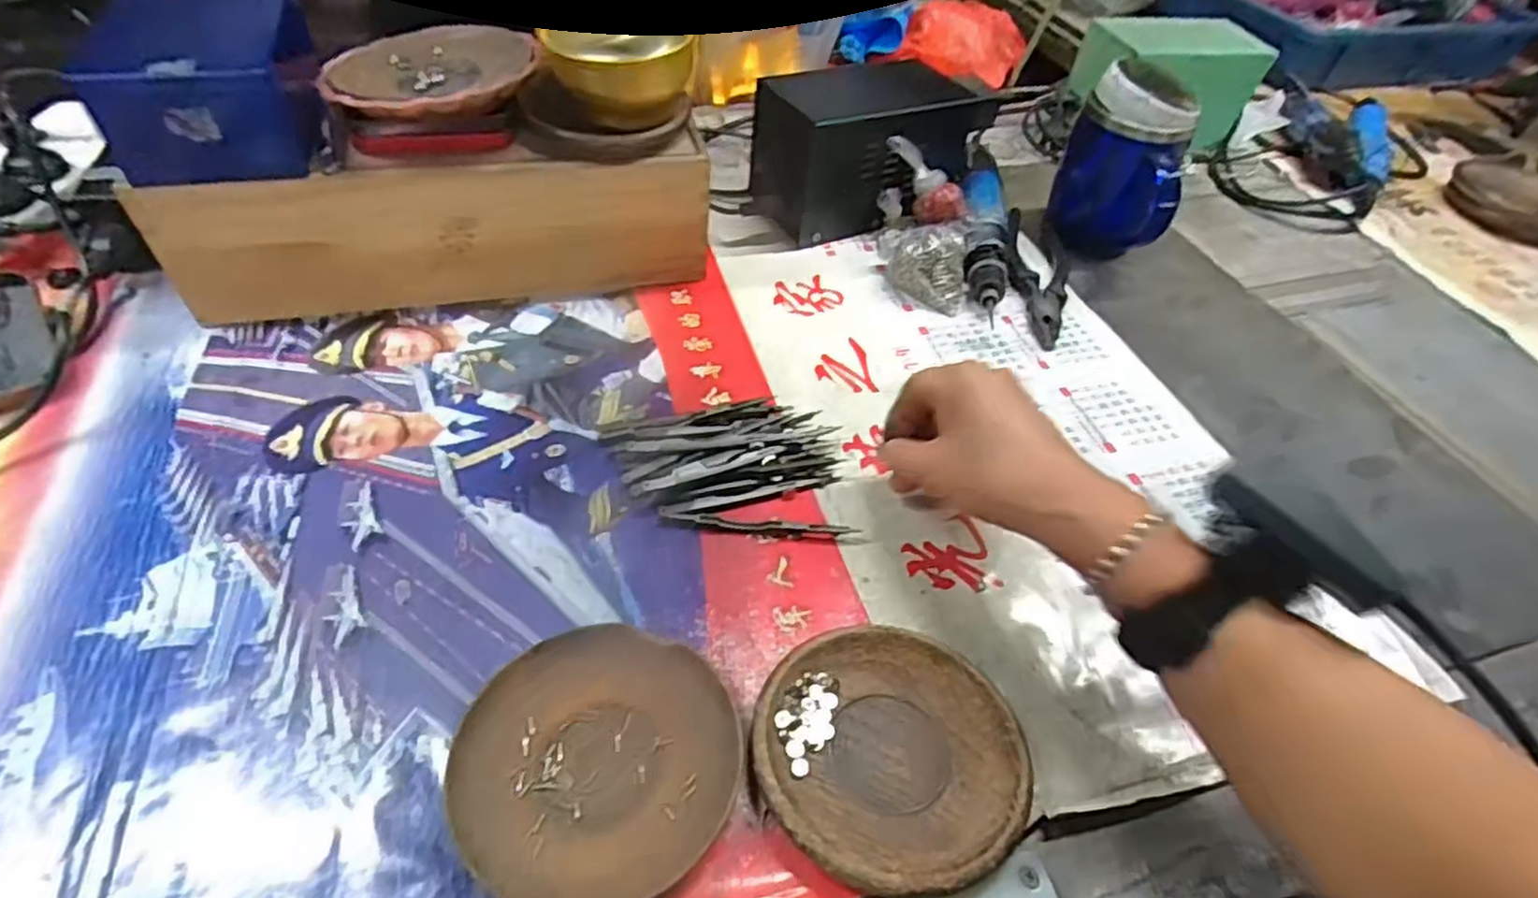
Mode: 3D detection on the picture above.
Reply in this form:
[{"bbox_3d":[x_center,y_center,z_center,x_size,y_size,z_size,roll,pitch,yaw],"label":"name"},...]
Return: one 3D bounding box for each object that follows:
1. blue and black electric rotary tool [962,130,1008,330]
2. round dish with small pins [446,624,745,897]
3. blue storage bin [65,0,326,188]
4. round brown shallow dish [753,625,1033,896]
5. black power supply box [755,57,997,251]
[{"bbox_3d":[0.180,-0.201,0.627,0.035,0.045,0.253,10,46,4],"label":"blue and black electric rotary tool"},{"bbox_3d":[-0.070,0.129,0.309,0.112,0.012,0.112,3,46,-3],"label":"round dish with small pins"},{"bbox_3d":[-0.315,-0.213,0.419,0.097,0.073,0.113,-9,50,-15],"label":"blue storage bin"},{"bbox_3d":[0.052,0.130,0.319,0.111,0.015,0.107,3,46,-3],"label":"round brown shallow dish"},{"bbox_3d":[0.083,-0.240,0.607,0.180,0.113,0.090,-12,49,-16],"label":"black power supply box"}]

